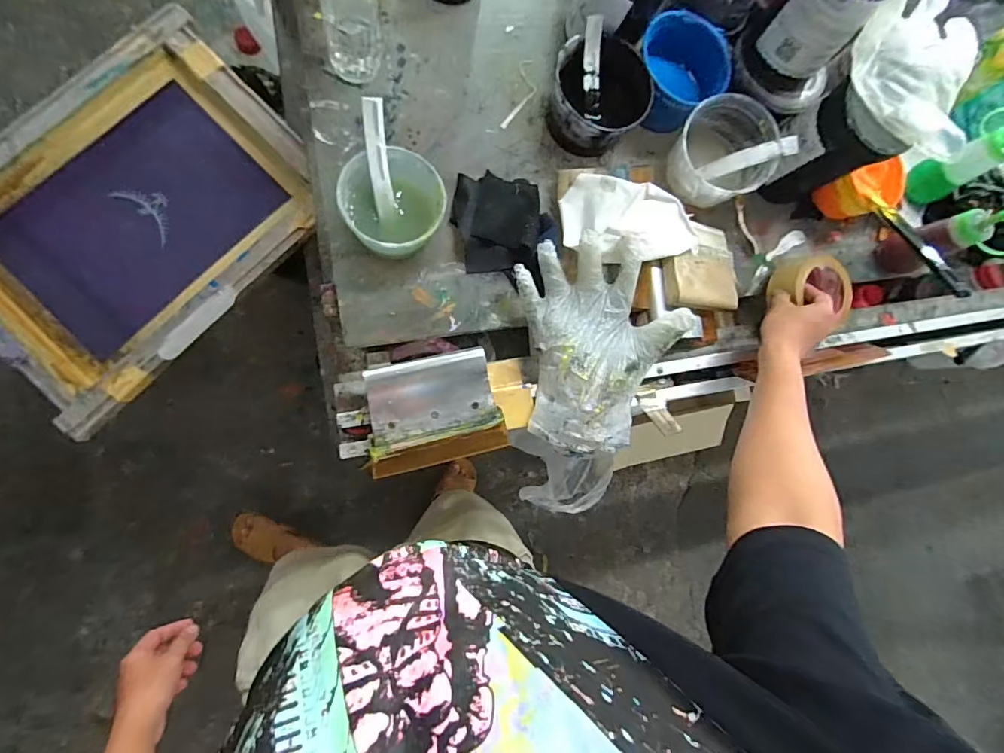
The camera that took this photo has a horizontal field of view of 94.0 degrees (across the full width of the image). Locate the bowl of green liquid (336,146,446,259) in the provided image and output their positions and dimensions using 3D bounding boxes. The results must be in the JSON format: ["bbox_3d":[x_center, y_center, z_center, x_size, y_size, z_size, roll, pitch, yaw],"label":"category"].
[{"bbox_3d":[-0.126,-0.198,0.550,0.113,0.054,0.115,1,81,-9],"label":"bowl of green liquid"}]

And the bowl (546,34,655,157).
[{"bbox_3d":[0.127,-0.375,0.626,0.132,0.081,0.148,20,79,-6],"label":"bowl"}]

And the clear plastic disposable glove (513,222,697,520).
[{"bbox_3d":[0.112,-0.031,0.554,0.186,0.059,0.279,2,81,-9],"label":"clear plastic disposable glove"}]

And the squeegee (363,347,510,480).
[{"bbox_3d":[-0.077,0.040,0.532,0.148,0.030,0.117,-12,84,-11],"label":"squeegee"}]

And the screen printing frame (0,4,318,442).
[{"bbox_3d":[-0.520,-0.211,0.643,0.402,0.052,0.512,45,84,3],"label":"screen printing frame"}]

